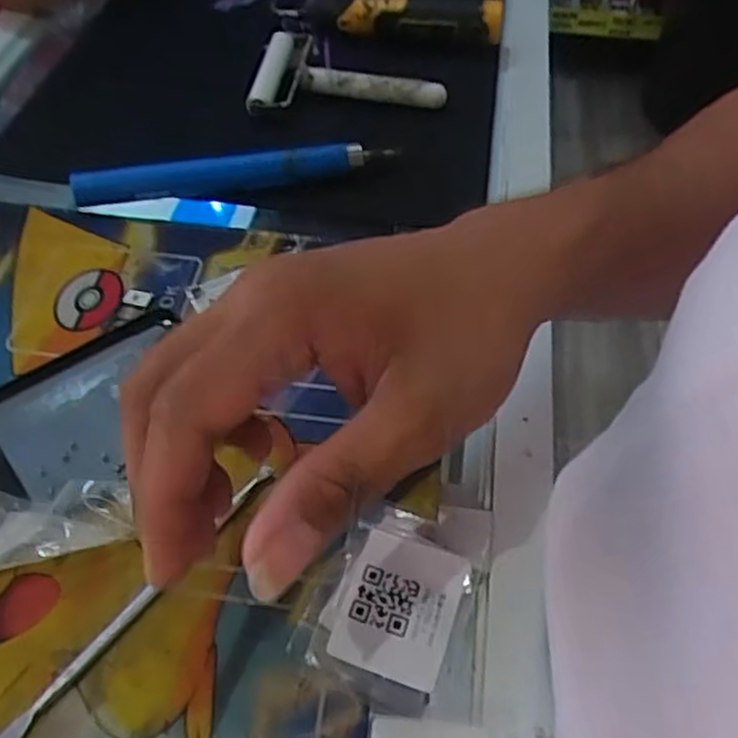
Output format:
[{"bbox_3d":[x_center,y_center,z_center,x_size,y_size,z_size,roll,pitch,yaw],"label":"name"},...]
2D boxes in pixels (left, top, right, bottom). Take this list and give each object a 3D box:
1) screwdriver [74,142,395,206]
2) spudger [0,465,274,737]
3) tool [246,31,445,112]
[{"bbox_3d":[-0.074,-0.109,0.410,0.173,0.021,0.013,-10,53,-11],"label":"screwdriver"},{"bbox_3d":[-0.086,0.086,0.266,0.008,0.009,0.143,32,58,20],"label":"spudger"},{"bbox_3d":[-0.018,-0.193,0.477,0.122,0.024,0.070,-6,52,-8],"label":"tool"}]

